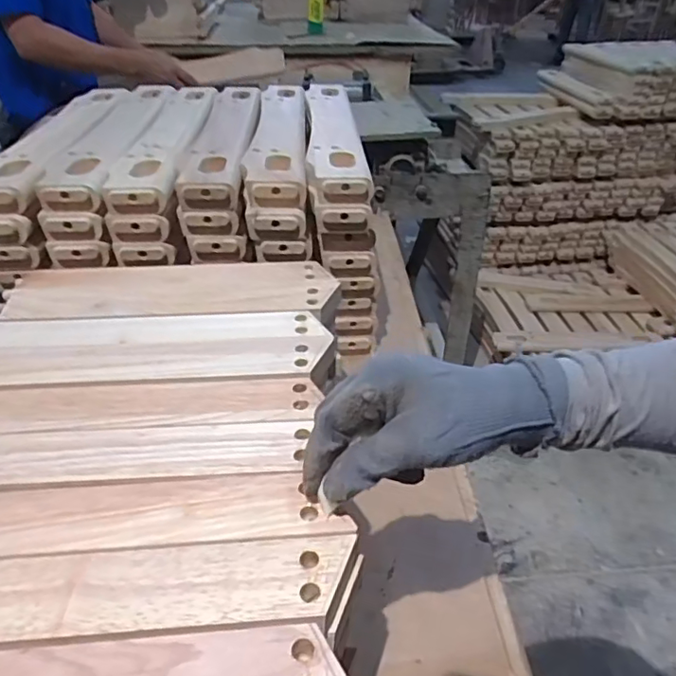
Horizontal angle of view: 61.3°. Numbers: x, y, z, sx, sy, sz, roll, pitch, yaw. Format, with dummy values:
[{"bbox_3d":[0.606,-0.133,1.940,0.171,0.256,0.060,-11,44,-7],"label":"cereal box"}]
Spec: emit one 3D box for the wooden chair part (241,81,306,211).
[{"bbox_3d":[-0.081,-0.286,0.800,0.071,0.034,0.453,-2,35,-2],"label":"wooden chair part"}]

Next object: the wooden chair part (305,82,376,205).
[{"bbox_3d":[-0.006,-0.293,0.809,0.072,0.028,0.461,-2,35,-2],"label":"wooden chair part"}]

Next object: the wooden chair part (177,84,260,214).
[{"bbox_3d":[-0.156,-0.285,0.798,0.072,0.032,0.467,-1,35,-2],"label":"wooden chair part"}]

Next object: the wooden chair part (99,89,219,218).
[{"bbox_3d":[-0.229,-0.280,0.790,0.072,0.031,0.468,-2,35,-3],"label":"wooden chair part"}]

